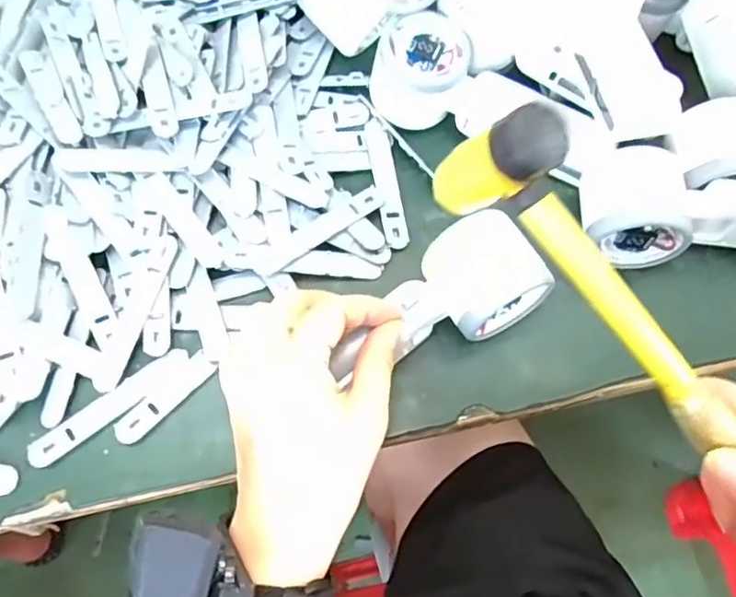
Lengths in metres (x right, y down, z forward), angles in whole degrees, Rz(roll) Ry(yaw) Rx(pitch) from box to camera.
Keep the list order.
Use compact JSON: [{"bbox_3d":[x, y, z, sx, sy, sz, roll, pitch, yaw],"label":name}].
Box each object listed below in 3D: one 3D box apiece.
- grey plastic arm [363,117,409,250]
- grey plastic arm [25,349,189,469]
[{"bbox_3d":[0.011,-0.076,0.405,0.015,0.006,0.095,-9,66,-4],"label":"grey plastic arm"},{"bbox_3d":[-0.142,0.059,0.346,0.095,0.004,0.016,-37,71,-15],"label":"grey plastic arm"}]

